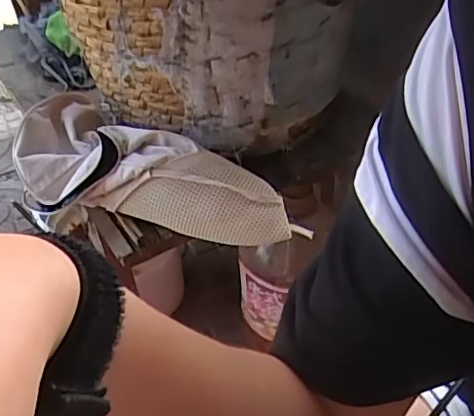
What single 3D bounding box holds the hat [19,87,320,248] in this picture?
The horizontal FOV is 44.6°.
[{"bbox_3d":[-0.107,-0.032,0.599,0.297,0.088,0.160,23,48,29],"label":"hat"}]

